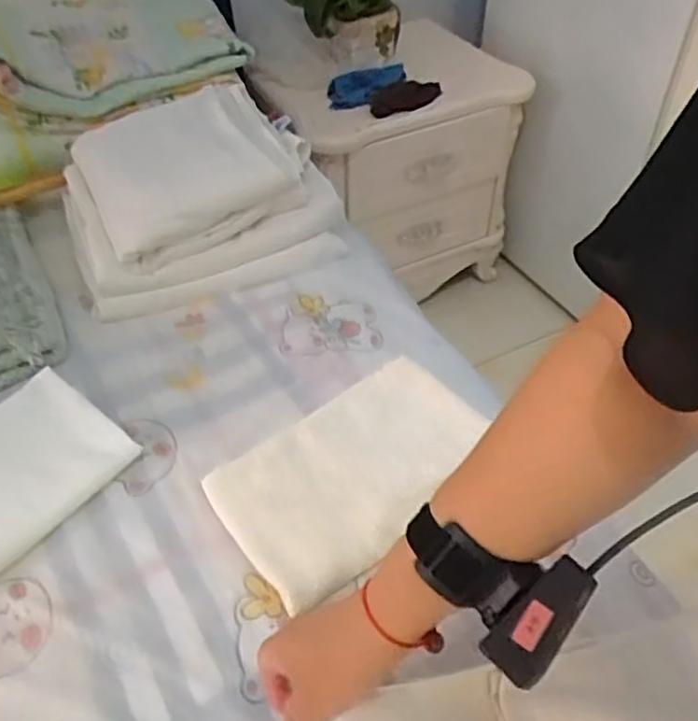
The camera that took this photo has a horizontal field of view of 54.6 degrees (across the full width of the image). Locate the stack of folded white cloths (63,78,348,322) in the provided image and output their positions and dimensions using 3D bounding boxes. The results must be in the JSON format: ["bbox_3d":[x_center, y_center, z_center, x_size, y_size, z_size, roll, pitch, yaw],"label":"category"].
[{"bbox_3d":[-0.191,-0.221,0.848,0.308,0.144,0.283,-18,49,-16],"label":"stack of folded white cloths"}]

